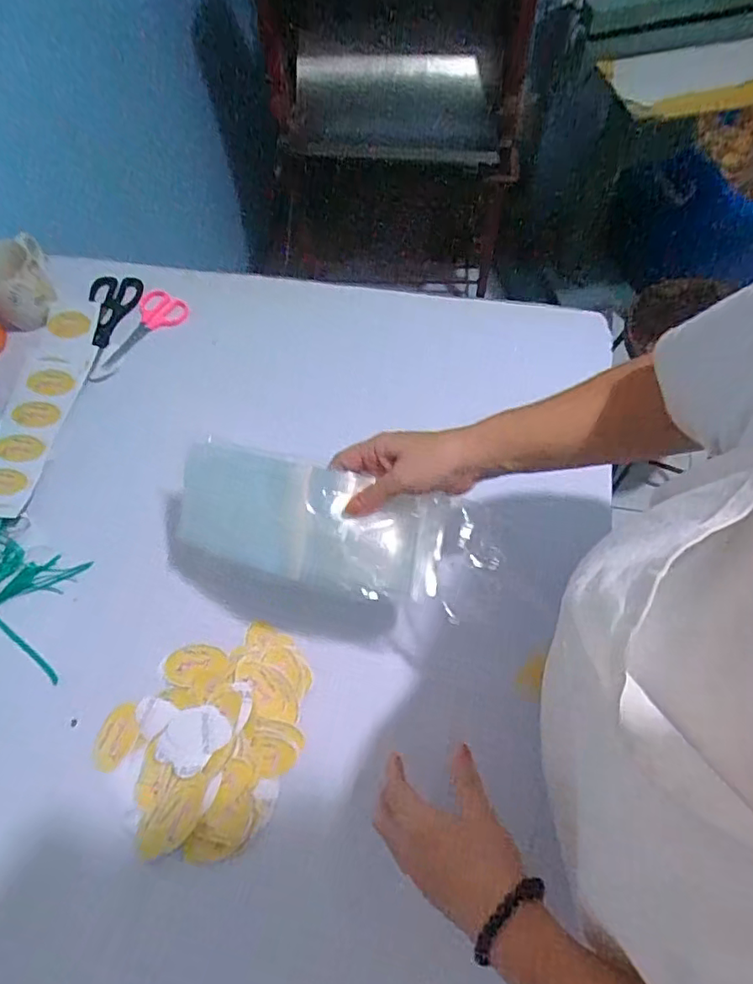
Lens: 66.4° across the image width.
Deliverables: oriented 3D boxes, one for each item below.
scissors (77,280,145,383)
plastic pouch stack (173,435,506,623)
[{"bbox_3d":[-0.370,-0.235,0.807,0.074,0.018,0.174,-6,64,-1],"label":"scissors"},{"bbox_3d":[-0.063,0.029,0.530,0.322,0.089,0.102,14,65,16],"label":"plastic pouch stack"}]

